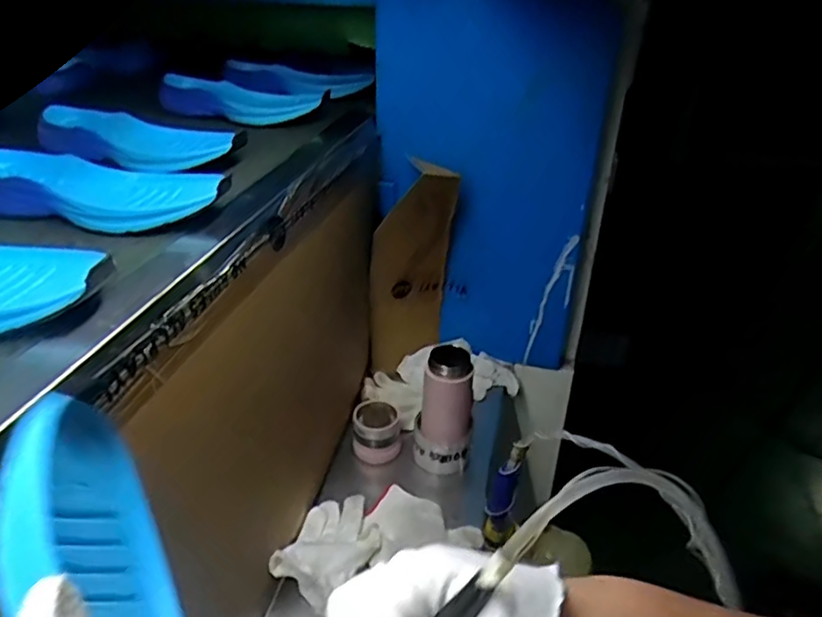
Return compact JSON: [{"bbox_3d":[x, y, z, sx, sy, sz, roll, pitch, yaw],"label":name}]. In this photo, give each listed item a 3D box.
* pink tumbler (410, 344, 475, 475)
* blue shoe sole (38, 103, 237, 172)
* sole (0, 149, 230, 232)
[{"bbox_3d":[0.045,0.135,0.837,0.074,0.164,0.058,8,29,13],"label":"pink tumbler"},{"bbox_3d":[-0.303,-0.185,0.687,0.227,0.037,0.072,13,30,20],"label":"blue shoe sole"},{"bbox_3d":[-0.283,-0.111,0.574,0.236,0.034,0.102,13,34,14],"label":"sole"}]

